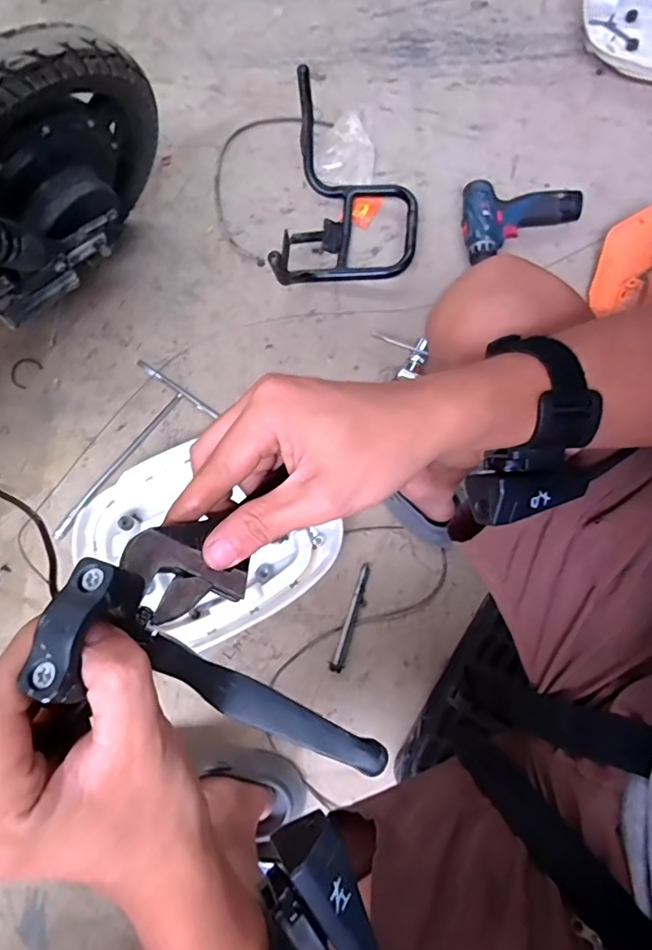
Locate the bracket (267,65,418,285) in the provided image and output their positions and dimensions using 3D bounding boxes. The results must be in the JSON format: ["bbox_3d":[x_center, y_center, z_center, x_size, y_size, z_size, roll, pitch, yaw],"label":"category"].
[{"bbox_3d":[0.039,-0.412,0.811,0.216,0.132,0.317,7,77,0],"label":"bracket"}]

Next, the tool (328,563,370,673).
[{"bbox_3d":[0.037,0.196,0.724,0.018,0.019,0.148,20,78,3],"label":"tool"}]

